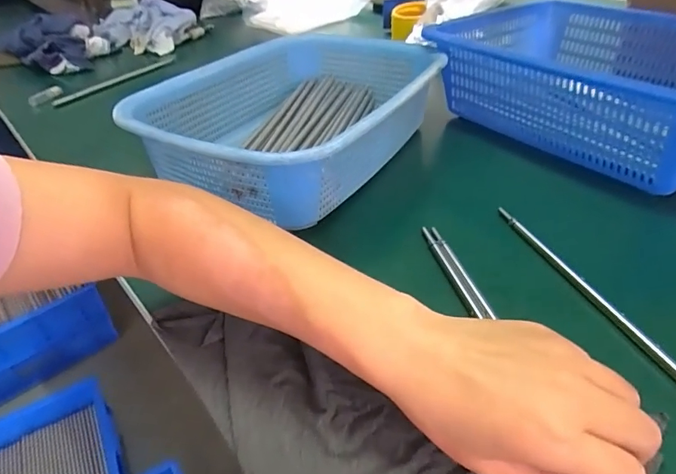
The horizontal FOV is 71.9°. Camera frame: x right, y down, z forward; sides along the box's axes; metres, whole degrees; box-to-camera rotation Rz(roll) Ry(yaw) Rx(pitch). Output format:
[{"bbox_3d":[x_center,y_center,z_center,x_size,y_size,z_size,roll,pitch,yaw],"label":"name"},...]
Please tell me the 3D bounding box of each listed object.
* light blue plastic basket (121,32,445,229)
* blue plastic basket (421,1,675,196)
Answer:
[{"bbox_3d":[-0.046,-0.137,0.522,0.248,0.086,0.333,18,42,25],"label":"light blue plastic basket"},{"bbox_3d":[0.309,-0.179,0.533,0.260,0.100,0.343,-25,43,-26],"label":"blue plastic basket"}]

